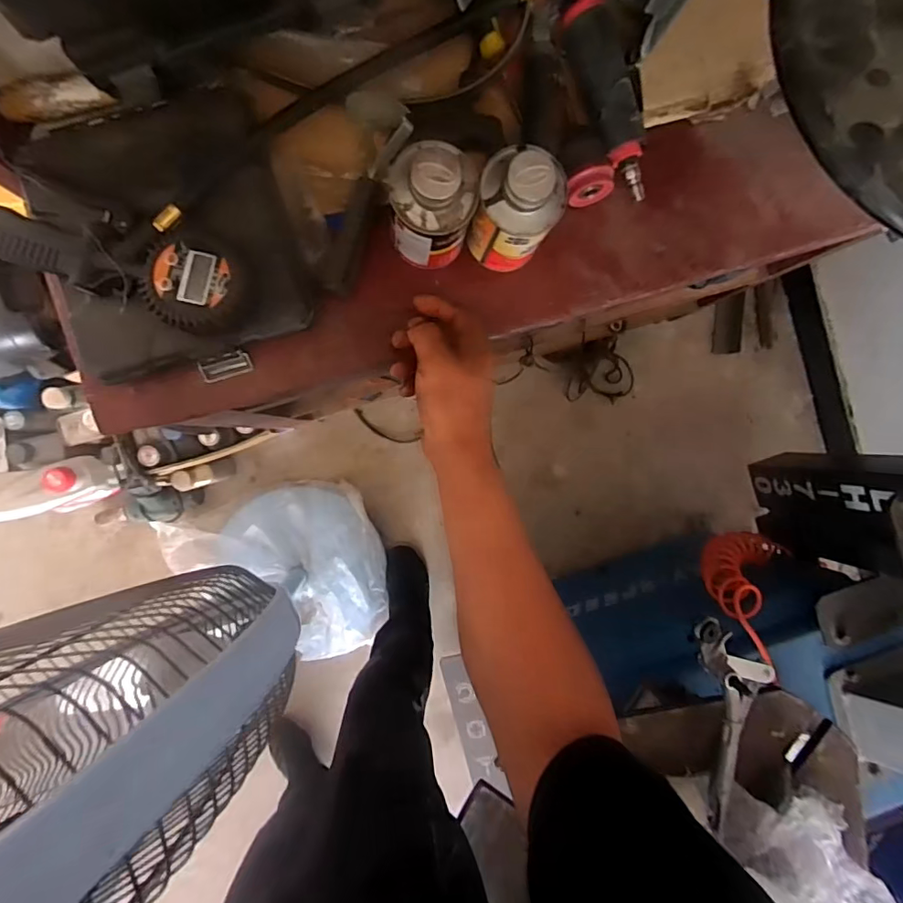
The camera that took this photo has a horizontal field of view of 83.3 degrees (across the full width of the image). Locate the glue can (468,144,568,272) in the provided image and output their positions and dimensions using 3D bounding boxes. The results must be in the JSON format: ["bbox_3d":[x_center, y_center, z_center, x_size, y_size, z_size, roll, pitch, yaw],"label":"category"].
[{"bbox_3d":[0.051,-0.196,0.408,0.064,0.102,0.070,0,92,-5],"label":"glue can"}]

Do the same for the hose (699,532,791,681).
[{"bbox_3d":[0.532,0.240,0.932,0.124,0.351,0.101,-8,101,40],"label":"hose"}]

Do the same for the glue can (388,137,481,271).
[{"bbox_3d":[-0.016,-0.194,0.400,0.064,0.100,0.067,0,92,-5],"label":"glue can"}]

